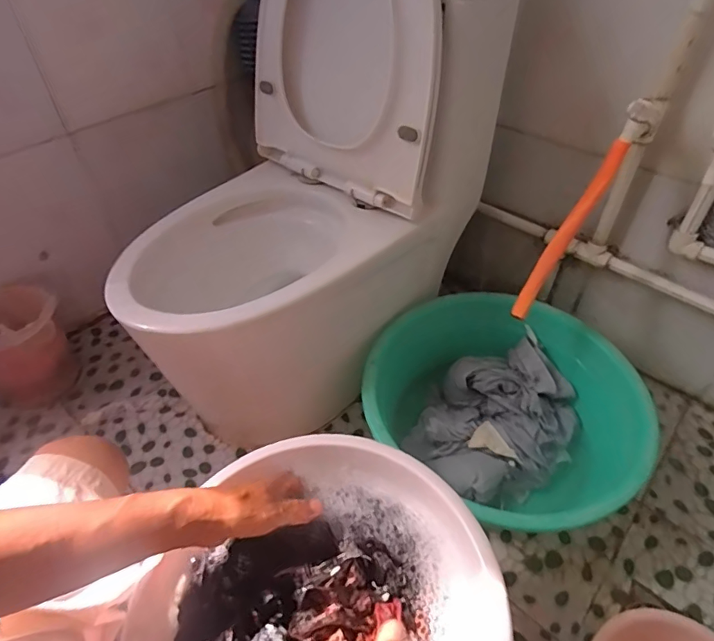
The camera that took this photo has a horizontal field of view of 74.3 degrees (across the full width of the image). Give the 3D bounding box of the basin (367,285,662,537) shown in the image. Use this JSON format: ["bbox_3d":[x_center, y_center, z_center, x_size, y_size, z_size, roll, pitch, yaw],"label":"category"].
[{"bbox_3d":[0.261,0.165,0.877,0.435,0.170,0.471,-1,45,1],"label":"basin"}]

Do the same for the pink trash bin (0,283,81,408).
[{"bbox_3d":[-0.696,0.063,0.984,0.153,0.238,0.192,34,55,31],"label":"pink trash bin"}]

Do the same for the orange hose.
[{"bbox_3d":[0.346,-0.140,0.777,0.039,0.308,0.032,3,31,-47],"label":"orange hose"}]

